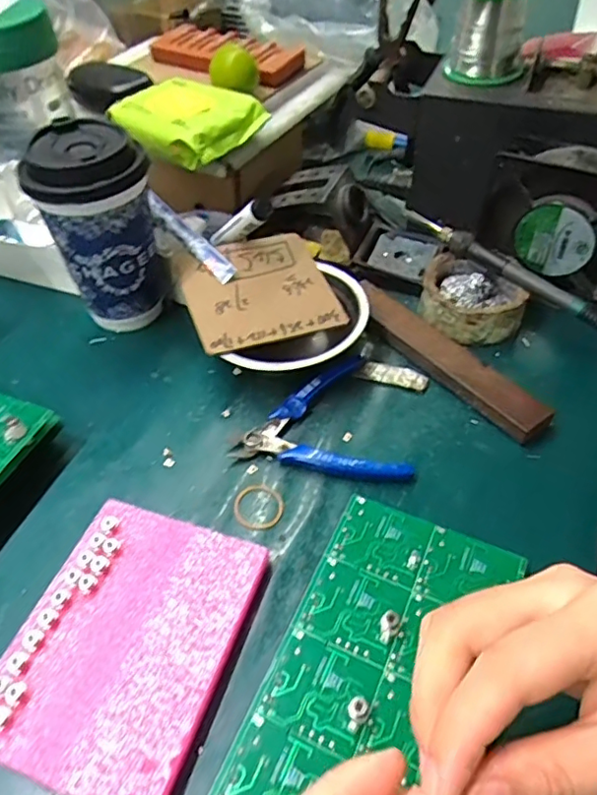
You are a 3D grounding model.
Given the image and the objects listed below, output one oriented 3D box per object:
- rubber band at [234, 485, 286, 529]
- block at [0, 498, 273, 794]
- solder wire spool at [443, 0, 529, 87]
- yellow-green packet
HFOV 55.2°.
[{"bbox_3d":[-0.026,0.069,0.365,0.032,0.004,0.030,-1,47,1],"label":"rubber band"},{"bbox_3d":[-0.090,0.128,0.304,0.109,0.017,0.138,14,49,15],"label":"block"},{"bbox_3d":[0.155,-0.299,0.463,0.061,0.074,0.061,-1,47,1],"label":"solder wire spool"},{"bbox_3d":[-0.098,-0.240,0.492,0.111,0.026,0.101,34,57,26],"label":"yellow-green packet"}]

